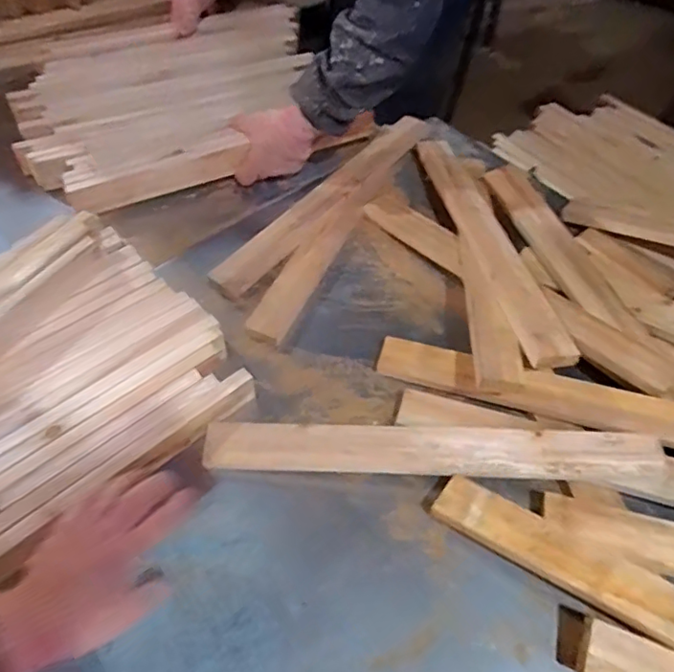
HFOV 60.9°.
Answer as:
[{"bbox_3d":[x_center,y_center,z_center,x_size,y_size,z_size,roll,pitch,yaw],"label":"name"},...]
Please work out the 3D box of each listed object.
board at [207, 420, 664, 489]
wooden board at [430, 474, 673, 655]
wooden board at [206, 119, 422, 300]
[{"bbox_3d":[0.101,0.126,0.634,0.489,0.024,0.056,2,72,5],"label":"board"},{"bbox_3d":[0.314,0.259,0.513,0.477,0.023,0.058,24,54,24],"label":"wooden board"},{"bbox_3d":[-0.003,-0.222,0.891,0.053,0.035,0.492,34,58,19],"label":"wooden board"}]

